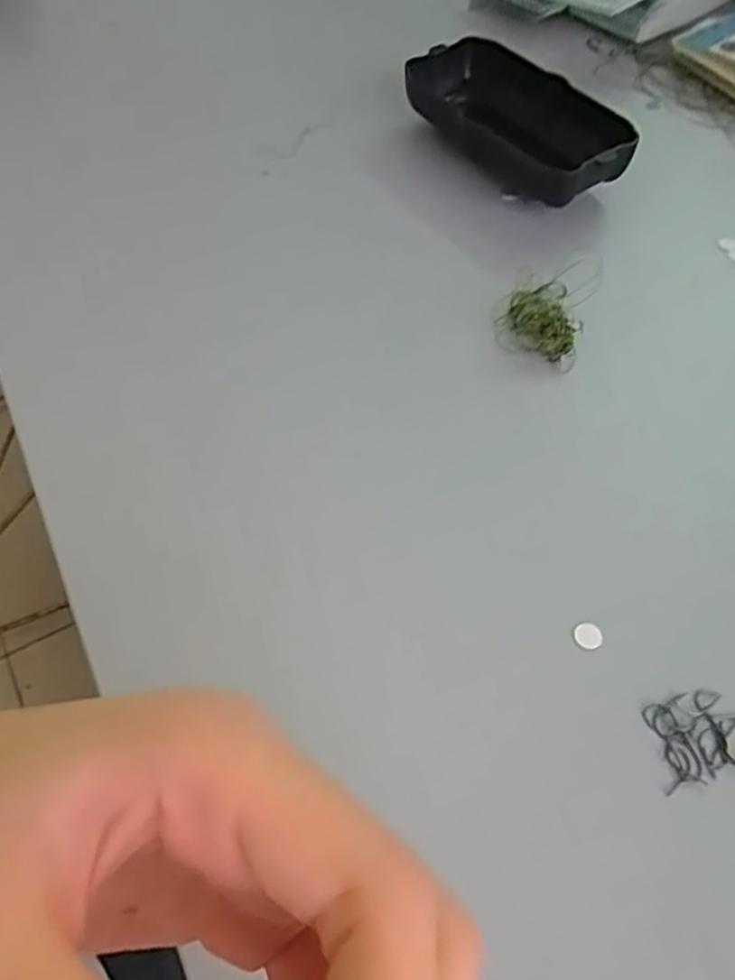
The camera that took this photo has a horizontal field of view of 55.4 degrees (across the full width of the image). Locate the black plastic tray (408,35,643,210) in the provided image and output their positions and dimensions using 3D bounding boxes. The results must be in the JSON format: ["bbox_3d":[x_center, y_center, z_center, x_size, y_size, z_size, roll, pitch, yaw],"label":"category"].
[{"bbox_3d":[0.066,-0.166,0.316,0.059,0.023,0.109,-30,61,-17],"label":"black plastic tray"}]

